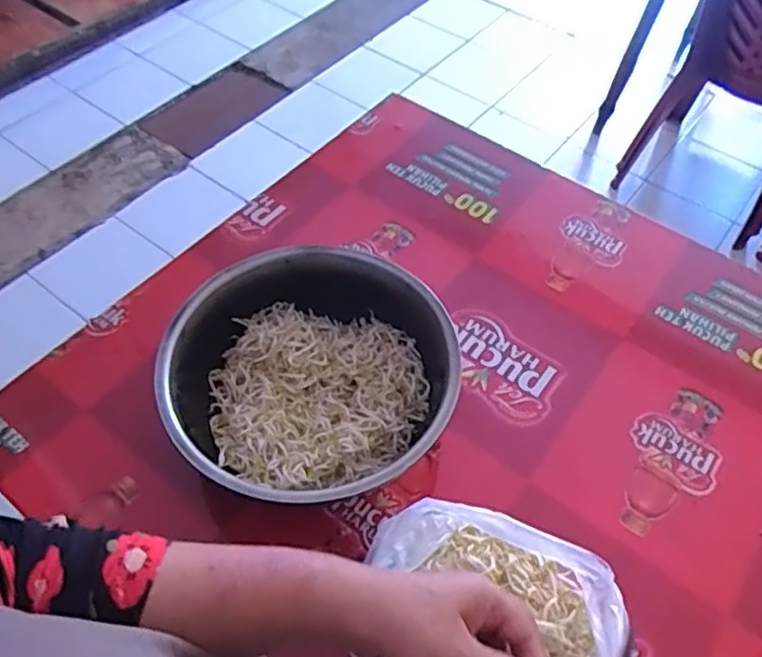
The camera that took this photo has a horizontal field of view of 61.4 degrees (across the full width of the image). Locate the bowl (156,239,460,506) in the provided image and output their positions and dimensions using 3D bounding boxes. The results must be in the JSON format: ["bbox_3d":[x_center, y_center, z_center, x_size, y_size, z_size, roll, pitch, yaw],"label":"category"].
[{"bbox_3d":[-0.074,0.058,0.683,0.279,0.122,0.290,1,55,-2],"label":"bowl"}]

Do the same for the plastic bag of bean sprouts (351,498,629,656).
[{"bbox_3d":[0.080,0.264,0.543,0.202,0.089,0.197,24,57,14],"label":"plastic bag of bean sprouts"}]

